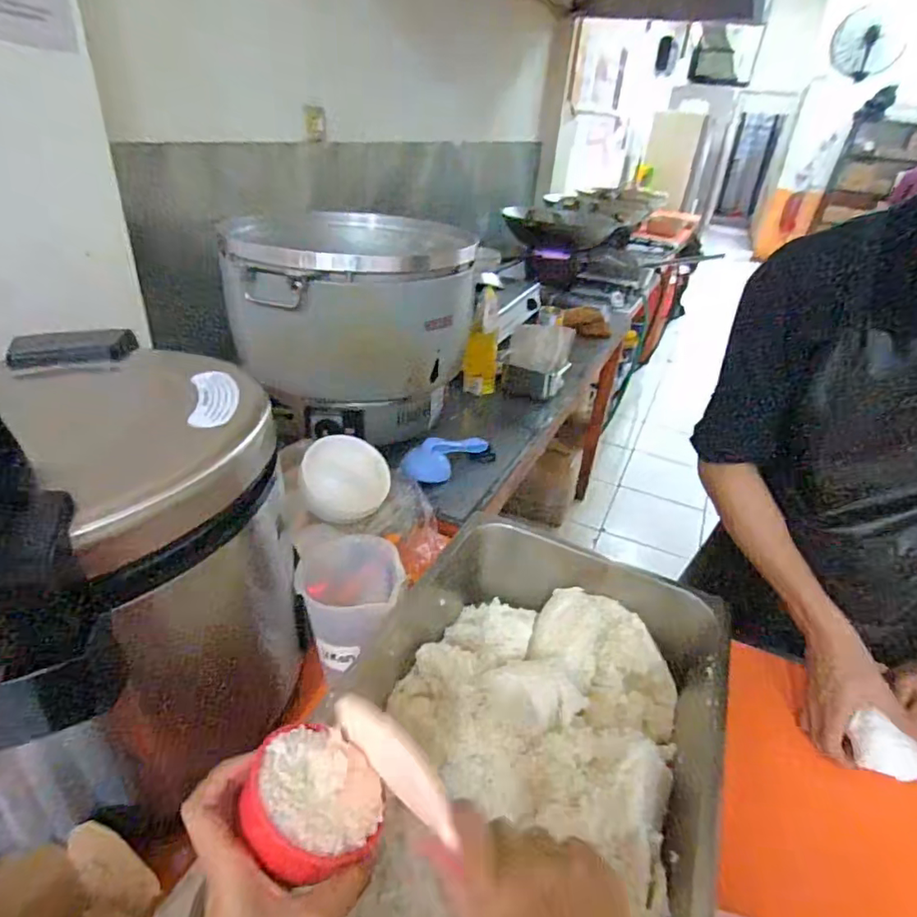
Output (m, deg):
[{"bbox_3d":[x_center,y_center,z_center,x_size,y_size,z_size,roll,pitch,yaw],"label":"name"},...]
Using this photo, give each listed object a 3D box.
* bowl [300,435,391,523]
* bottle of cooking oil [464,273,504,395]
[{"bbox_3d":[-0.173,0.036,0.817,0.125,0.060,0.125,10,67,-24],"label":"bowl"},{"bbox_3d":[0.061,-0.301,1.345,0.080,0.270,0.086,5,31,0],"label":"bottle of cooking oil"}]

